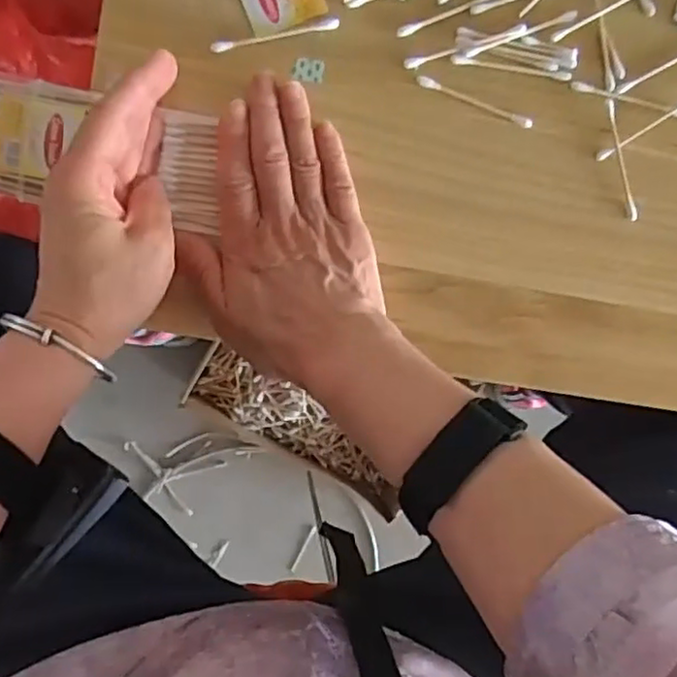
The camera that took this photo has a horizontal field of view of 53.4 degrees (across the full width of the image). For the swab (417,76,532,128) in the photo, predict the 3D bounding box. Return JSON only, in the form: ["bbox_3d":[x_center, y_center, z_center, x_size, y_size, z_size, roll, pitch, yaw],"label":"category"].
[{"bbox_3d":[0.080,-0.138,0.392,0.072,0.004,0.006,19,96,-7],"label":"swab"}]

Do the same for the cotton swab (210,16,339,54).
[{"bbox_3d":[-0.036,-0.172,0.380,0.073,0.004,0.007,-14,99,-3],"label":"cotton swab"}]

